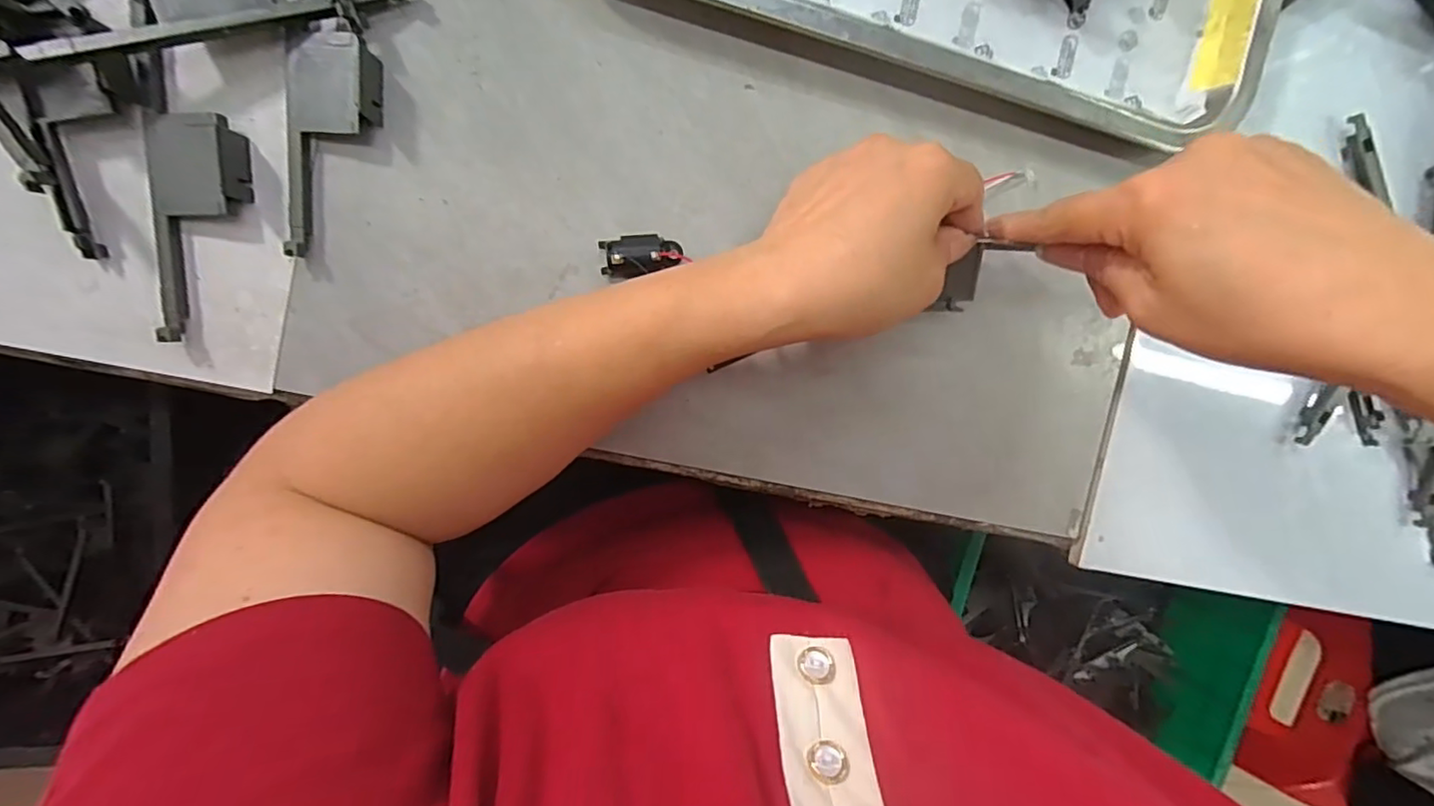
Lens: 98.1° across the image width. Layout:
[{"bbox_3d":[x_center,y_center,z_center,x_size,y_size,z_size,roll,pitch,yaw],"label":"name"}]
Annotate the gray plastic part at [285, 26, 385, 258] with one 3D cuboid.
[{"bbox_3d":[-0.161,-0.109,0.260,0.036,0.012,0.093,3,94,-9],"label":"gray plastic part"}]

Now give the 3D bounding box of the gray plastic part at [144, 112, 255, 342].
[{"bbox_3d":[-0.214,-0.072,0.255,0.039,0.014,0.090,0,94,-8],"label":"gray plastic part"}]

